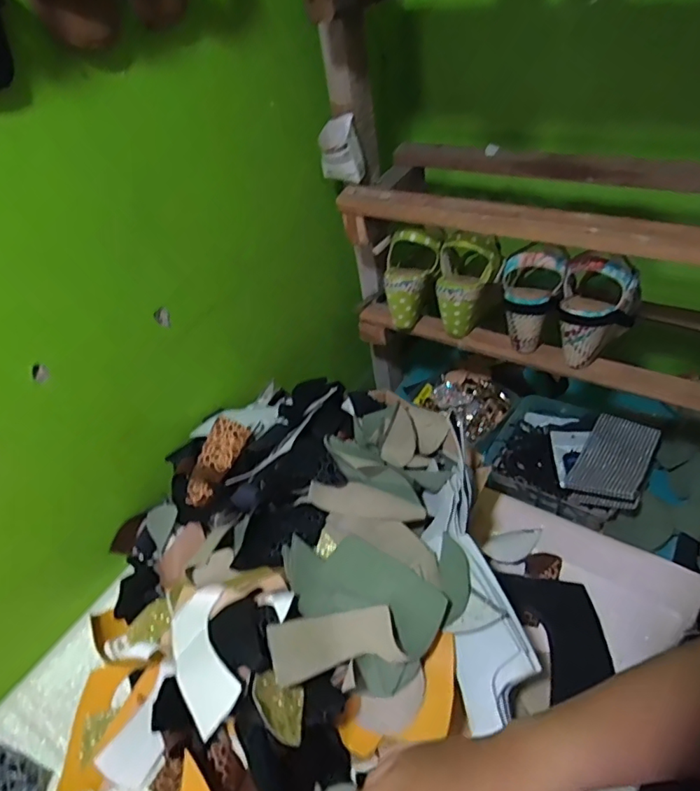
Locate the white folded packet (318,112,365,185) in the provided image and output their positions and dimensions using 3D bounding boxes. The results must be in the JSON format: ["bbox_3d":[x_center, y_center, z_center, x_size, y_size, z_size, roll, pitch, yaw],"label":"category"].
[{"bbox_3d":[-0.012,-0.337,0.727,0.059,0.074,0.047,-8,43,2],"label":"white folded packet"}]

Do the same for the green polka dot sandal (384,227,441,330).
[{"bbox_3d":[0.076,-0.167,0.767,0.080,0.148,0.059,19,27,24],"label":"green polka dot sandal"}]

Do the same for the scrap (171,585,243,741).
[{"bbox_3d":[-0.132,0.233,0.474,0.058,0.018,0.122,-37,38,-1],"label":"scrap"}]

